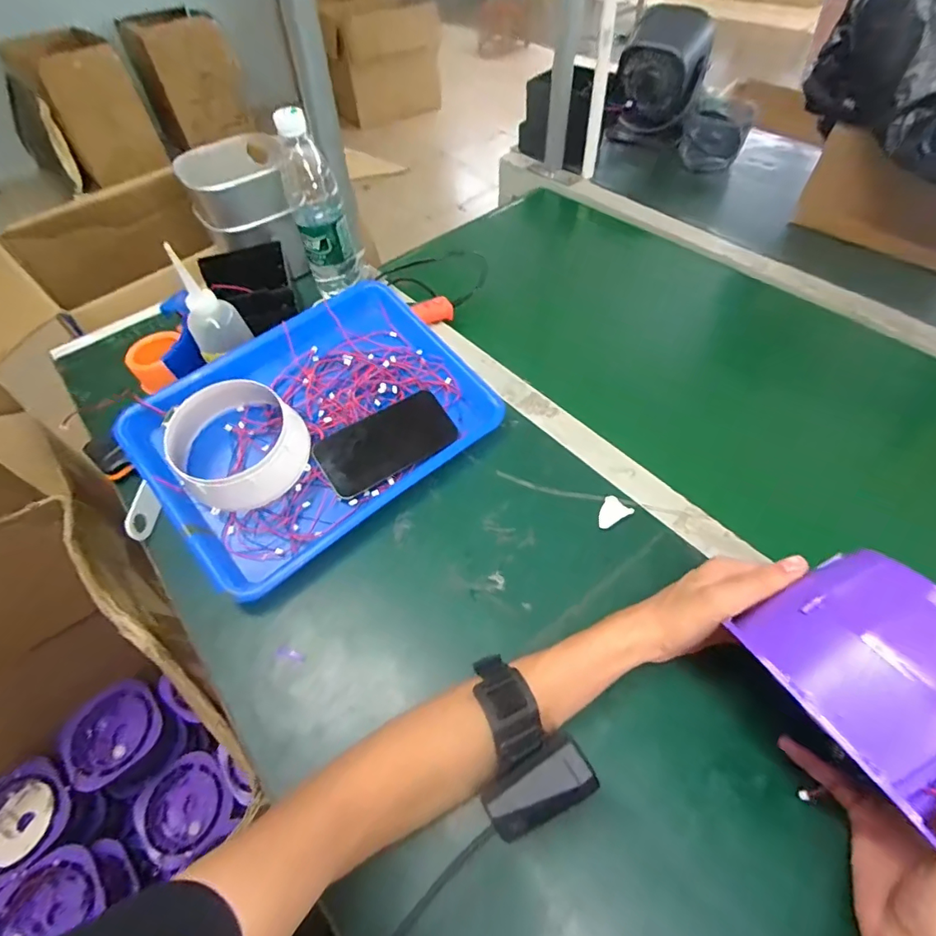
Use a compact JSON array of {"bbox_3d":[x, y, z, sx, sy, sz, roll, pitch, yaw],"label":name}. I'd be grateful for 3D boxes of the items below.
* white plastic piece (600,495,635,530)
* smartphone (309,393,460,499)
[{"bbox_3d":[0.142,0.046,0.477,0.027,0.015,0.031,29,60,22],"label":"white plastic piece"},{"bbox_3d":[-0.086,-0.027,0.523,0.144,0.008,0.074,-31,76,-14],"label":"smartphone"}]

